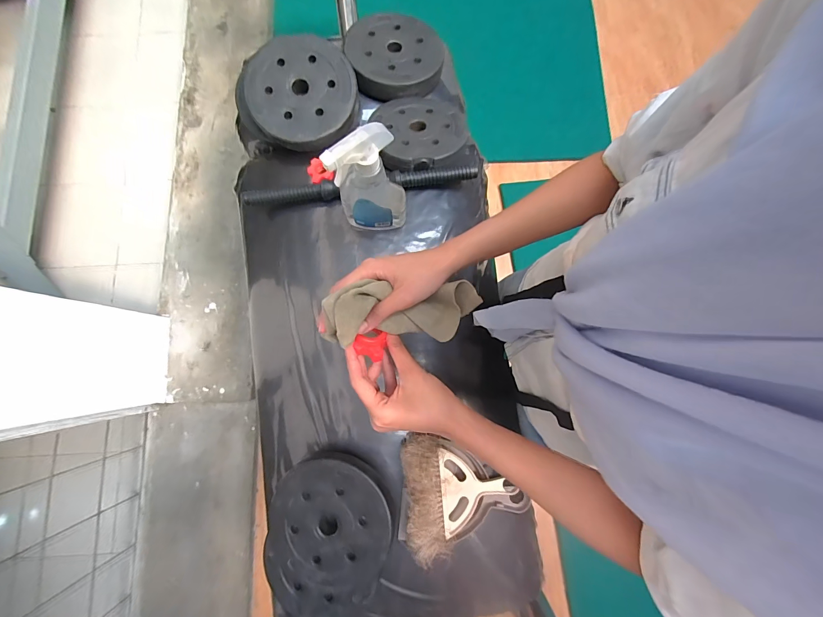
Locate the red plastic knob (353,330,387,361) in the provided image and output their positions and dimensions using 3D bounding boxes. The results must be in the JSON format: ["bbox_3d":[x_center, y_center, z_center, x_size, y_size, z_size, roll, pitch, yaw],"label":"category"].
[{"bbox_3d":[-0.039,0.033,0.324,0.027,0.014,0.027,5,79,1],"label":"red plastic knob"}]

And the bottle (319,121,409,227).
[{"bbox_3d":[-0.057,-0.166,0.476,0.089,0.207,0.046,-16,80,-3],"label":"bottle"}]

